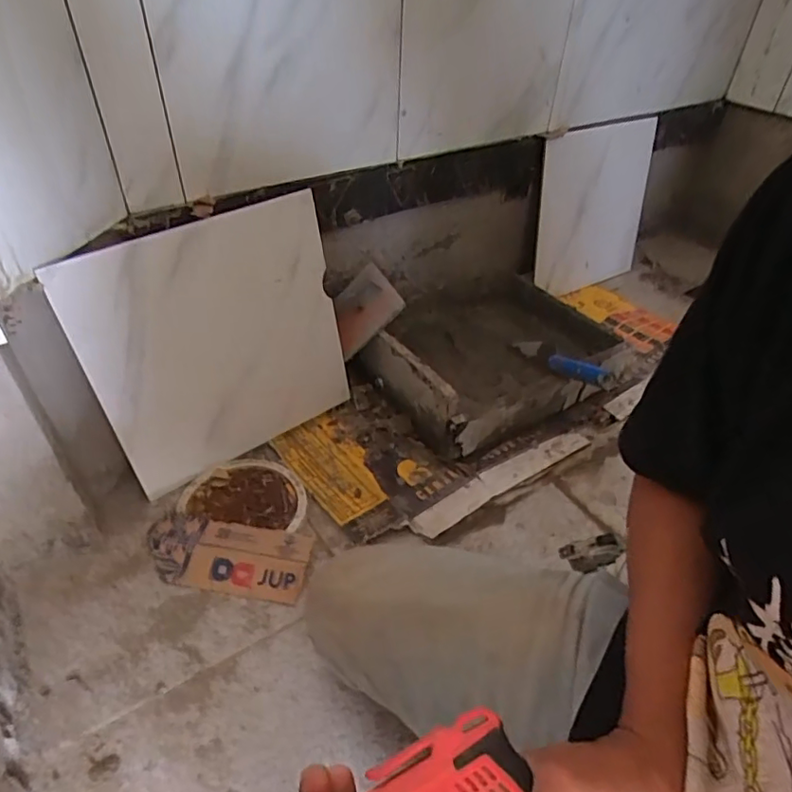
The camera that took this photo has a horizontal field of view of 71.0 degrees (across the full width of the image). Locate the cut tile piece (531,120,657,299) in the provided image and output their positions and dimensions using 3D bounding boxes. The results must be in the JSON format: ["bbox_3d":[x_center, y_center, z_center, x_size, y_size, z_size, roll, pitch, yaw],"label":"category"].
[{"bbox_3d":[0.490,-0.456,1.369,0.400,0.382,0.020,-24,38,-28],"label":"cut tile piece"}]

